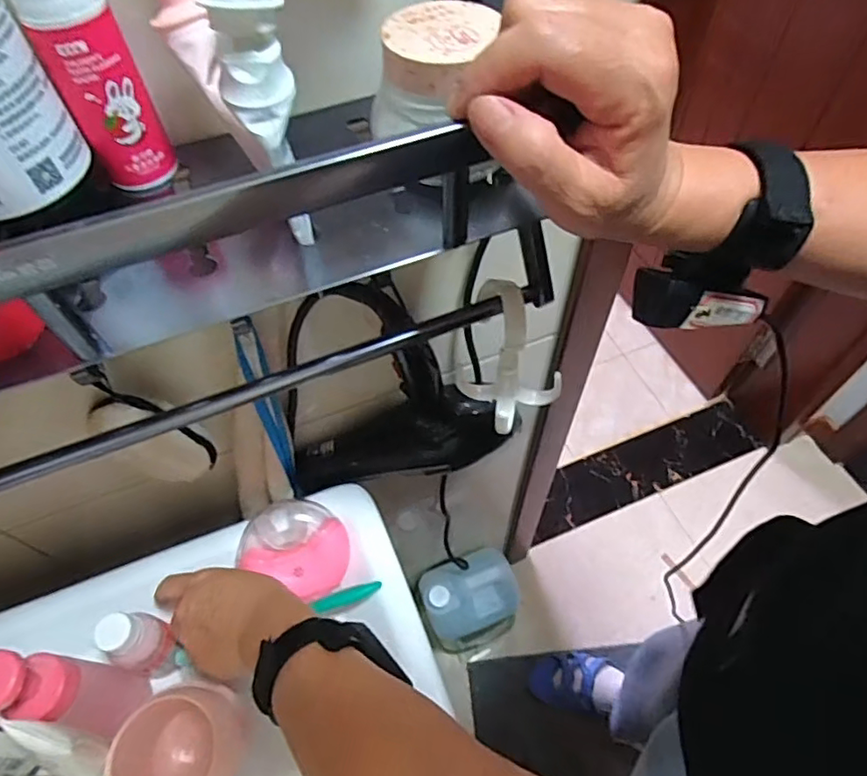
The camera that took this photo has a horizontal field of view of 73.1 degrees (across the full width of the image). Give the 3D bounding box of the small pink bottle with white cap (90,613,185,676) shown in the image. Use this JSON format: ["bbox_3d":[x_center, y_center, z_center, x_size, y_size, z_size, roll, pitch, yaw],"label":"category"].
[{"bbox_3d":[-0.247,0.216,0.497,0.035,0.089,0.044,15,57,11],"label":"small pink bottle with white cap"}]

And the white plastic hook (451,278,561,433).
[{"bbox_3d":[0.052,-0.014,0.422,0.082,0.146,0.031,9,56,7],"label":"white plastic hook"}]

